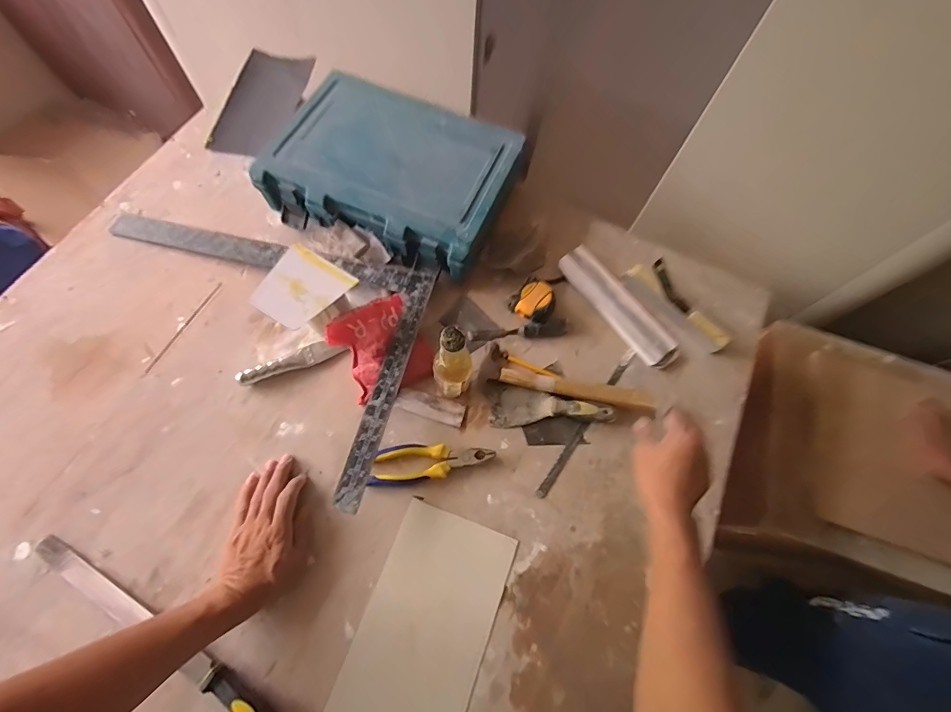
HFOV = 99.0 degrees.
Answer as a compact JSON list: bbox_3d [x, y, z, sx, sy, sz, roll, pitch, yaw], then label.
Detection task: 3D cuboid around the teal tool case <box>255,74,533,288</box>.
[{"bbox_3d":[-0.149,-0.344,0.767,0.420,0.100,0.311,22,68,4],"label":"teal tool case"}]

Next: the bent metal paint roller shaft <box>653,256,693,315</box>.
[{"bbox_3d":[0.350,-0.121,0.727,0.017,0.022,0.111,-35,96,-14],"label":"bent metal paint roller shaft"}]

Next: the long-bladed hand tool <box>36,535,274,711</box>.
[{"bbox_3d":[-0.416,0.360,0.527,0.413,0.033,0.036,30,69,8],"label":"long-bladed hand tool"}]

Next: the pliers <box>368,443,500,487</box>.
[{"bbox_3d":[-0.066,0.164,0.626,0.184,0.023,0.057,-4,68,-6],"label":"pliers"}]

